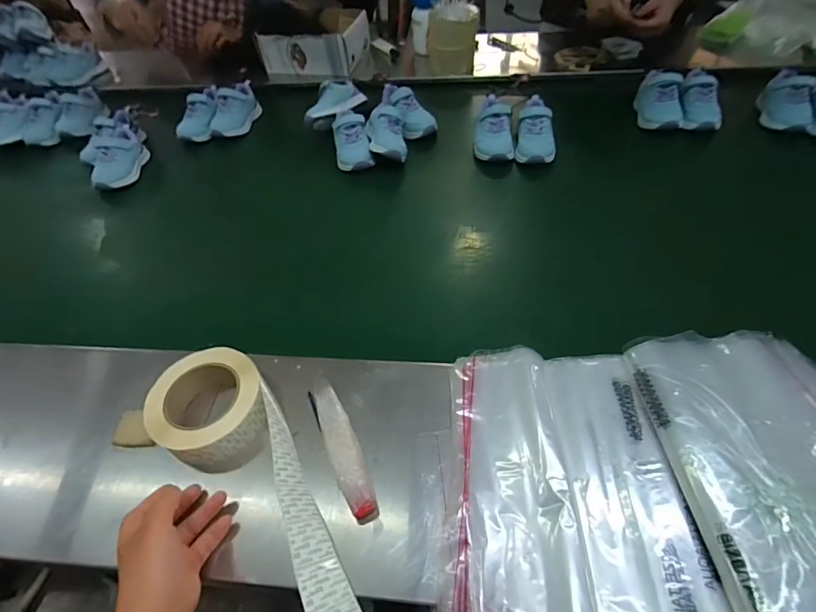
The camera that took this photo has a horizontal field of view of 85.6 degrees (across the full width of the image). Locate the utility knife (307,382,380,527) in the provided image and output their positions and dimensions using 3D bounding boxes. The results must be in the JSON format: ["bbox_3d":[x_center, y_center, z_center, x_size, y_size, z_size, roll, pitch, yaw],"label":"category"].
[{"bbox_3d":[-0.071,0.143,0.466,0.031,0.018,0.163,-21,51,-14],"label":"utility knife"}]

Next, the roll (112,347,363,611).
[{"bbox_3d":[-0.126,0.207,0.387,0.140,0.062,0.448,-33,52,-22],"label":"roll"}]

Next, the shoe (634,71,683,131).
[{"bbox_3d":[0.493,-0.402,0.863,0.073,0.079,0.134,3,49,7],"label":"shoe"}]

